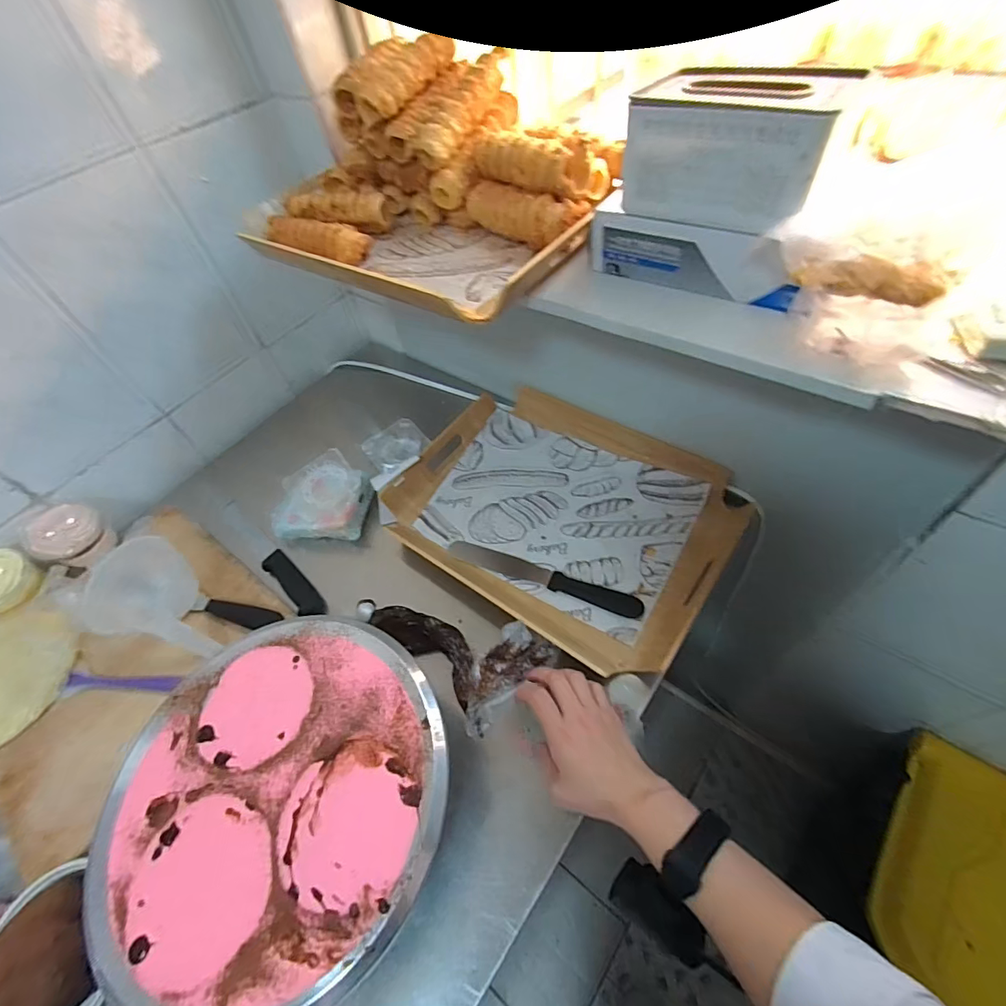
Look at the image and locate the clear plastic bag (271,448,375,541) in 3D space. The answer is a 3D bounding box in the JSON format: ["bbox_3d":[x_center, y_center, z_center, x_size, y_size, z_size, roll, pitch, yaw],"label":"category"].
[{"bbox_3d":[-0.267,-0.008,0.711,0.134,0.050,0.131,1,54,10],"label":"clear plastic bag"}]

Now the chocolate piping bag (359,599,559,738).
[{"bbox_3d":[-0.069,0.175,0.540,0.235,0.047,0.111,14,59,18],"label":"chocolate piping bag"}]

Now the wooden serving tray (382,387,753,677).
[{"bbox_3d":[0.079,0.004,0.661,0.440,0.043,0.335,29,63,27],"label":"wooden serving tray"}]

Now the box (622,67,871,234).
[{"bbox_3d":[0.190,-0.292,0.390,0.164,0.077,0.110,23,61,25],"label":"box"}]

